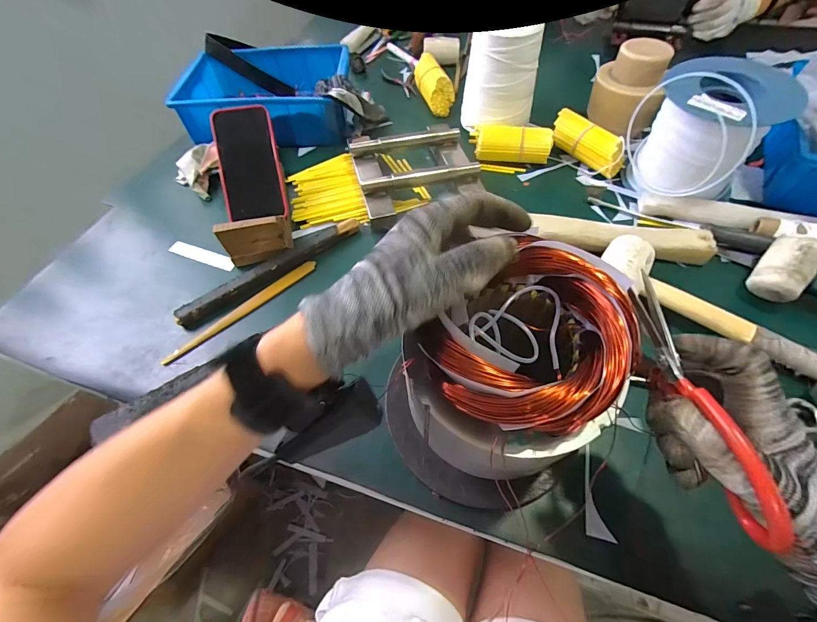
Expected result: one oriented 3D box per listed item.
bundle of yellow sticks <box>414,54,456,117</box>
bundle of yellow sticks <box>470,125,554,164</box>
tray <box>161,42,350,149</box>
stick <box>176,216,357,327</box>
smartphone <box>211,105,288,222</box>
[{"bbox_3d":[0.048,-0.445,0.717,0.057,0.044,0.158,-14,57,-6],"label":"bundle of yellow sticks"},{"bbox_3d":[0.164,-0.270,0.598,0.127,0.046,0.044,12,58,11],"label":"bundle of yellow sticks"},{"bbox_3d":[-0.251,-0.401,0.682,0.279,0.088,0.220,0,56,3],"label":"tray"},{"bbox_3d":[-0.180,-0.056,0.495,0.256,0.021,0.030,-34,61,-18],"label":"stick"},{"bbox_3d":[-0.226,-0.207,0.522,0.081,0.015,0.155,-11,95,-1],"label":"smartphone"}]

